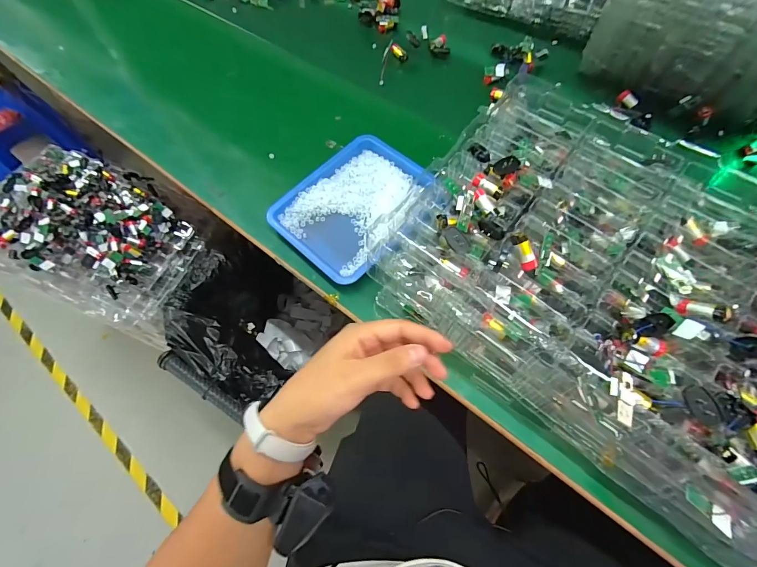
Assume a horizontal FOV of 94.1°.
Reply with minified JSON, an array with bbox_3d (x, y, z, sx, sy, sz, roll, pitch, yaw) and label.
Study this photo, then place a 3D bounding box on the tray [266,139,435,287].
[{"bbox_3d":[-0.036,-0.118,0.523,0.165,0.025,0.223,38,72,18],"label":"tray"}]

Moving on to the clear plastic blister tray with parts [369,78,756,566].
[{"bbox_3d":[0.289,0.015,0.355,0.540,0.103,0.347,35,78,20],"label":"clear plastic blister tray with parts"}]

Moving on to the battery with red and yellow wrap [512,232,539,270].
[{"bbox_3d":[0.145,-0.031,0.346,0.013,0.013,0.040,-27,100,-10],"label":"battery with red and yellow wrap"}]

